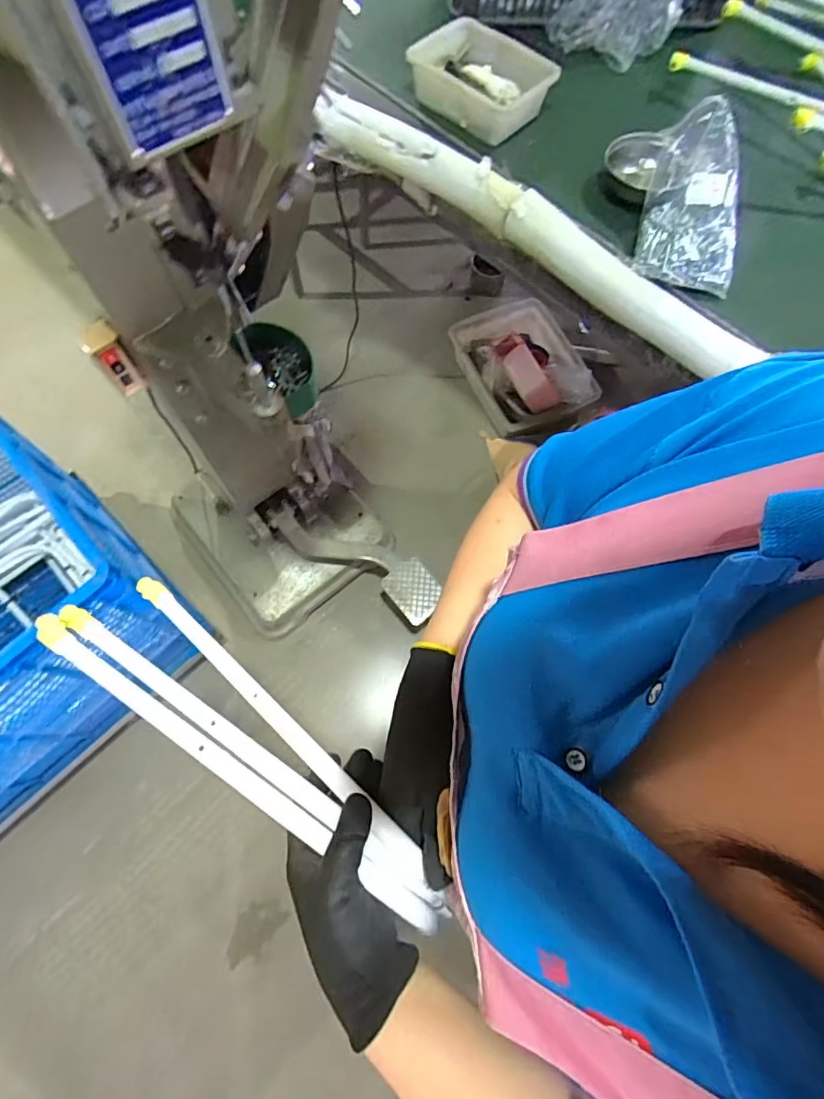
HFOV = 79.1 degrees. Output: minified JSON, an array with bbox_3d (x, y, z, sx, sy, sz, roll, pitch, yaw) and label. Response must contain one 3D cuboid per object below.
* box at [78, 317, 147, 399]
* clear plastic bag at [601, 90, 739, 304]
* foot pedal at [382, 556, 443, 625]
[{"bbox_3d":[-0.468,-0.295,0.789,0.042,0.120,0.053,38,73,12],"label":"box"},{"bbox_3d":[0.440,-0.609,0.839,0.157,0.137,0.355,-8,70,-5],"label":"clear plastic bag"},{"bbox_3d":[0.004,0.113,1.381,0.131,0.049,0.155,-40,75,-15],"label":"foot pedal"}]

